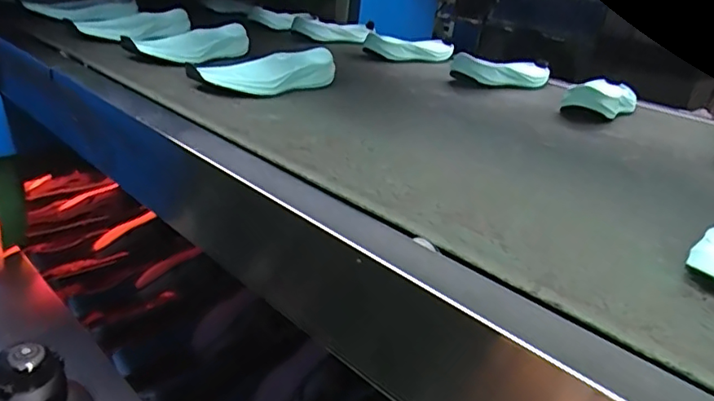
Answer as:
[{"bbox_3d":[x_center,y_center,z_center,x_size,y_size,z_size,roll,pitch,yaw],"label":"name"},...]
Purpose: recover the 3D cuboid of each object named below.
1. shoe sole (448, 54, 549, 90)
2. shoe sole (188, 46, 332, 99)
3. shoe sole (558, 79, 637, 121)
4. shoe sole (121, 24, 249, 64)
[{"bbox_3d":[0.273,-0.228,0.973,0.224,0.041,0.074,-11,30,-32],"label":"shoe sole"},{"bbox_3d":[-0.120,-0.172,0.743,0.079,0.038,0.218,24,30,34],"label":"shoe sole"},{"bbox_3d":[0.390,-0.164,0.872,0.090,0.038,0.203,21,28,28],"label":"shoe sole"},{"bbox_3d":[-0.258,-0.240,0.850,0.076,0.036,0.219,25,30,35],"label":"shoe sole"}]

